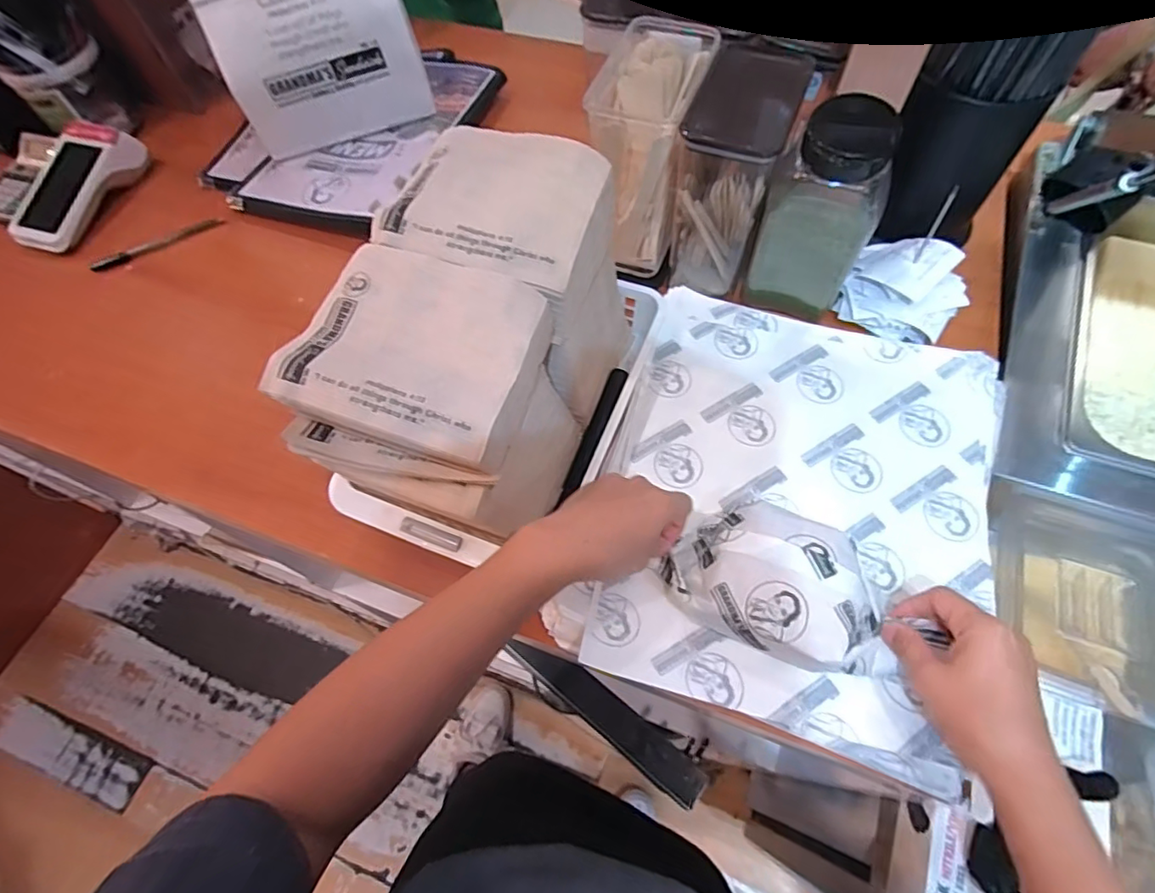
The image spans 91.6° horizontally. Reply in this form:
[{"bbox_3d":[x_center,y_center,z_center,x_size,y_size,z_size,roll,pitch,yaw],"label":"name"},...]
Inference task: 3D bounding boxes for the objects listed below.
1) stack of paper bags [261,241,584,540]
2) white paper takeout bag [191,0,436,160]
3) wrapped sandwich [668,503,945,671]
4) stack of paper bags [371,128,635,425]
[{"bbox_3d":[-0.097,-0.023,0.419,0.158,0.169,0.139,17,65,12],"label":"stack of paper bags"},{"bbox_3d":[-0.300,-0.465,0.629,0.206,0.214,0.030,-19,36,-4],"label":"white paper takeout bag"},{"bbox_3d":[0.150,0.099,0.413,0.139,0.048,0.104,24,66,15],"label":"wrapped sandwich"},{"bbox_3d":[-0.047,-0.138,0.469,0.159,0.177,0.131,19,65,13],"label":"stack of paper bags"}]

